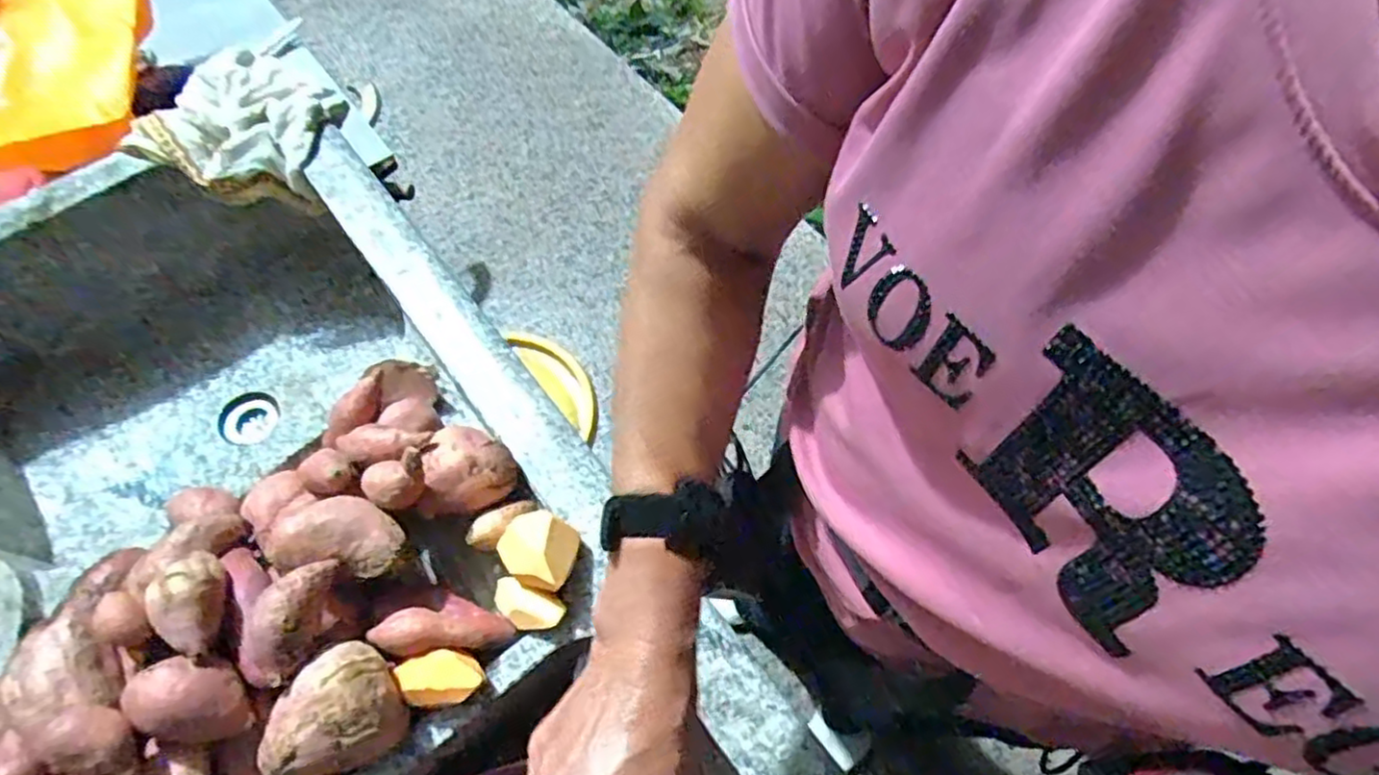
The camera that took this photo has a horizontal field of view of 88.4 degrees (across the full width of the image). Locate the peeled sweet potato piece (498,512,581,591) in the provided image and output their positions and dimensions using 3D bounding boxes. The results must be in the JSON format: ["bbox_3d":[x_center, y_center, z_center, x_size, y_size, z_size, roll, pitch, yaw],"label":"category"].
[{"bbox_3d":[-0.117,0.128,0.558,0.066,0.037,0.053,34,68,17],"label":"peeled sweet potato piece"}]

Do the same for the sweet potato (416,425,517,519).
[{"bbox_3d":[-0.179,0.068,0.584,0.068,0.052,0.074,-10,63,-4],"label":"sweet potato"}]

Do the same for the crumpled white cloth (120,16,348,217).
[{"bbox_3d":[-0.481,-0.308,0.824,0.204,0.091,0.249,31,67,16],"label":"crumpled white cloth"}]

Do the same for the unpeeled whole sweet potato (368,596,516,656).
[{"bbox_3d":[-0.185,0.177,0.533,0.098,0.027,0.039,3,61,-19],"label":"unpeeled whole sweet potato"}]

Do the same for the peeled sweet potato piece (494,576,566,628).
[{"bbox_3d":[-0.125,0.169,0.547,0.056,0.024,0.030,19,65,11],"label":"peeled sweet potato piece"}]

